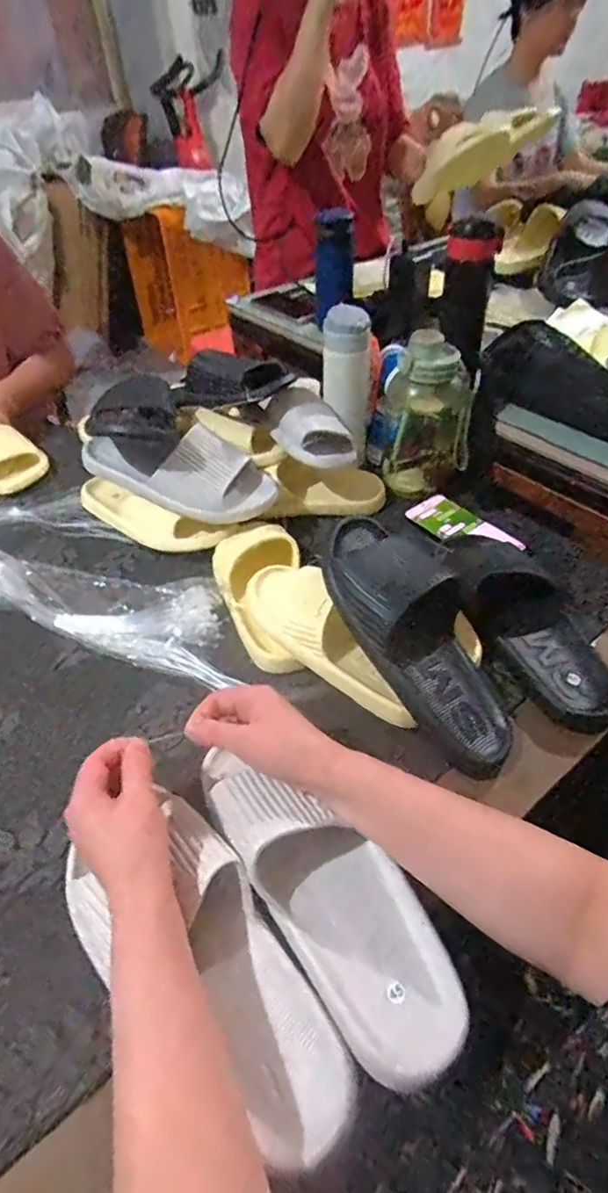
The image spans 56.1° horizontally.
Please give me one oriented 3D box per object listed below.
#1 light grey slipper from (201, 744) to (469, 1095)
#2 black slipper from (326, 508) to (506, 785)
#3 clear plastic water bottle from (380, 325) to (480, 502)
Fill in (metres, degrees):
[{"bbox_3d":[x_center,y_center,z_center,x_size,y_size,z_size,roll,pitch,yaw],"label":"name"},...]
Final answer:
[{"bbox_3d":[0.011,0.211,0.435,0.100,0.068,0.266,-33,60,-26],"label":"light grey slipper"},{"bbox_3d":[0.117,0.039,0.563,0.126,0.065,0.266,-25,77,-19],"label":"black slipper"},{"bbox_3d":[0.175,-0.257,0.796,0.121,0.197,0.112,6,46,10],"label":"clear plastic water bottle"}]

